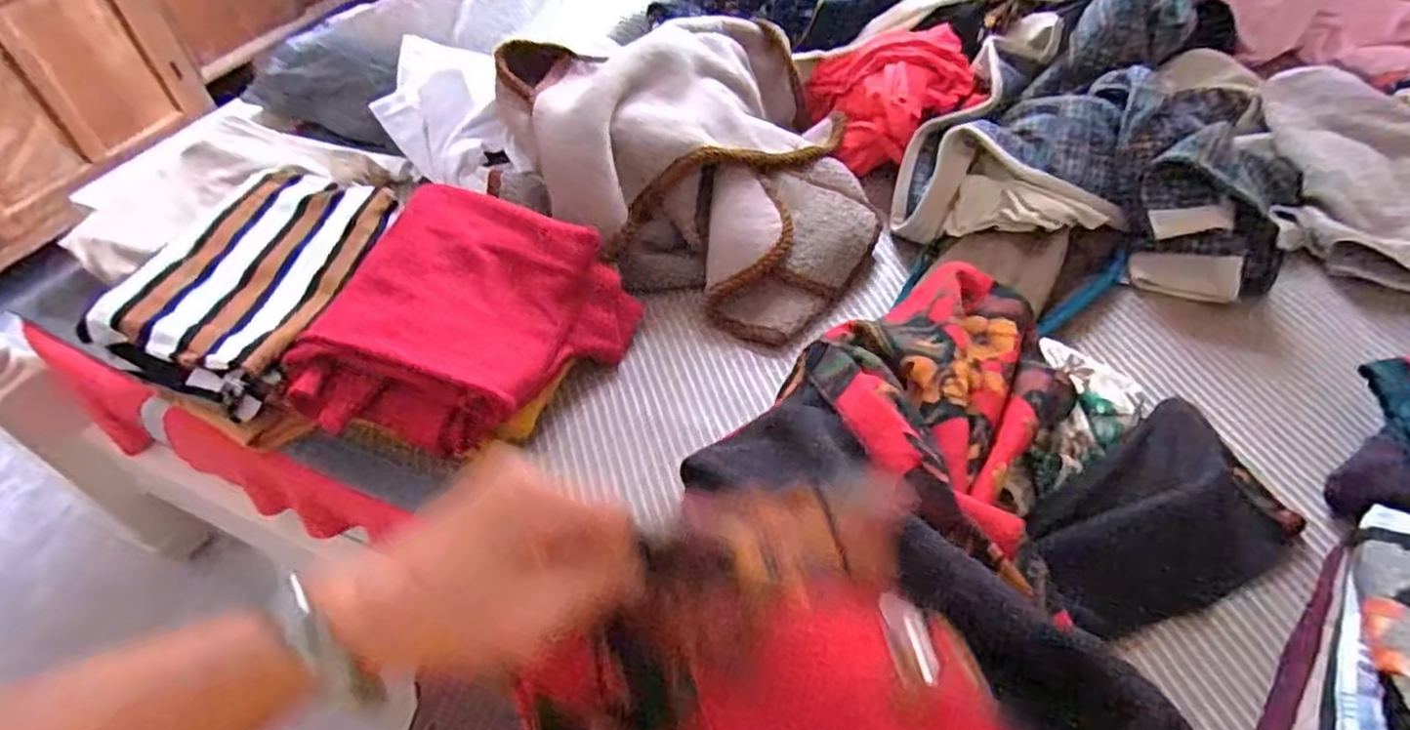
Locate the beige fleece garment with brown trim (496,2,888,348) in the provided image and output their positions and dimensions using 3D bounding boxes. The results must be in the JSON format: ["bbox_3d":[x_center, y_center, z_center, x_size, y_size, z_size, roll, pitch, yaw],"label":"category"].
[{"bbox_3d":[0.002,-0.275,0.834,0.439,0.162,0.427,20,52,18],"label":"beige fleece garment with brown trim"}]

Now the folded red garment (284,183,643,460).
[{"bbox_3d":[-0.210,-0.040,0.634,0.239,0.113,0.228,8,50,8],"label":"folded red garment"}]

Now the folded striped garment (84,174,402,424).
[{"bbox_3d":[-0.420,-0.078,0.674,0.165,0.071,0.249,16,54,0],"label":"folded striped garment"}]

